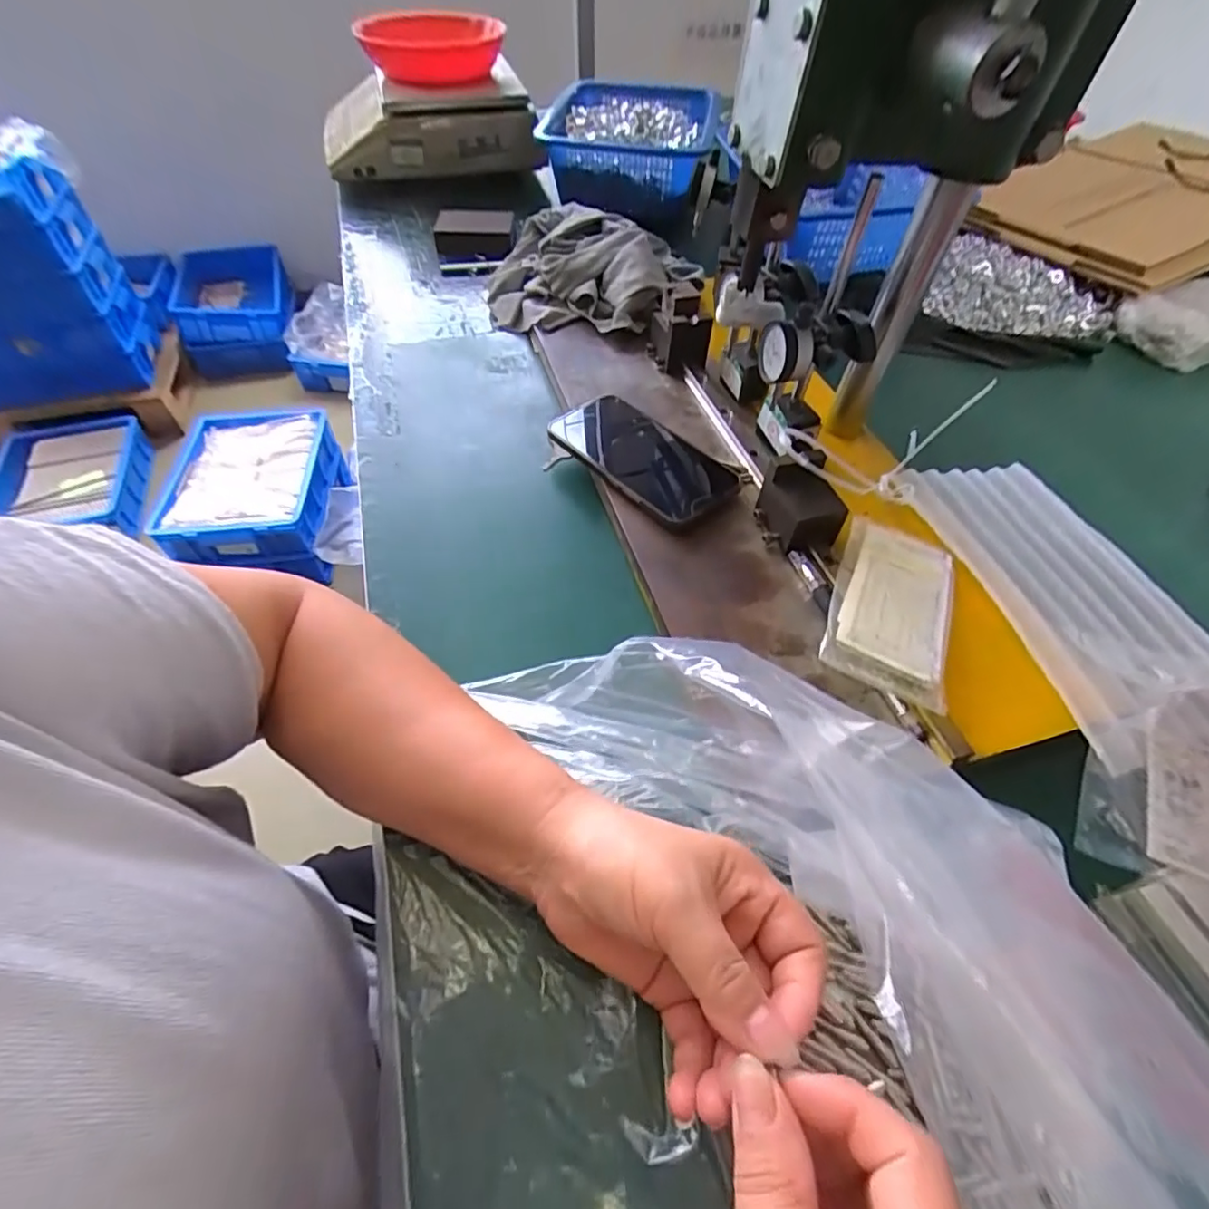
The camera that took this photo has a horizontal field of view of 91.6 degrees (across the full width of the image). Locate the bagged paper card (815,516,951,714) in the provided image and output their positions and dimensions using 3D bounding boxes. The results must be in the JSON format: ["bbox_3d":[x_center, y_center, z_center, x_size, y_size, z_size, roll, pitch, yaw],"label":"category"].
[{"bbox_3d":[0.188,-0.001,0.383,0.073,0.007,0.145,24,49,10],"label":"bagged paper card"}]

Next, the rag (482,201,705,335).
[{"bbox_3d":[-0.014,-0.370,0.657,0.250,0.077,0.183,16,54,12],"label":"rag"}]

